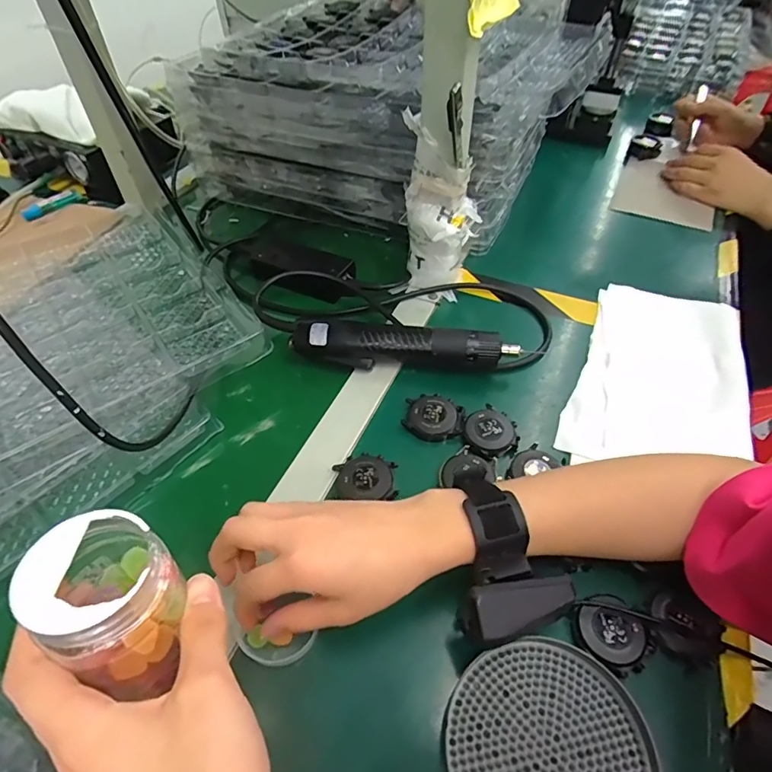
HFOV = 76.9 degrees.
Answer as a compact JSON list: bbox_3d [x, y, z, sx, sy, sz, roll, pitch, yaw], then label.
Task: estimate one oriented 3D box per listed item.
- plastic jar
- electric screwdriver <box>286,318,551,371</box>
[{"bbox_3d":[-0.118,0.090,0.212,0.050,0.059,0.063,-34,56,-25],"label":"plastic jar"},{"bbox_3d":[0.019,-0.036,0.468,0.218,0.039,0.032,5,49,5],"label":"electric screwdriver"}]

